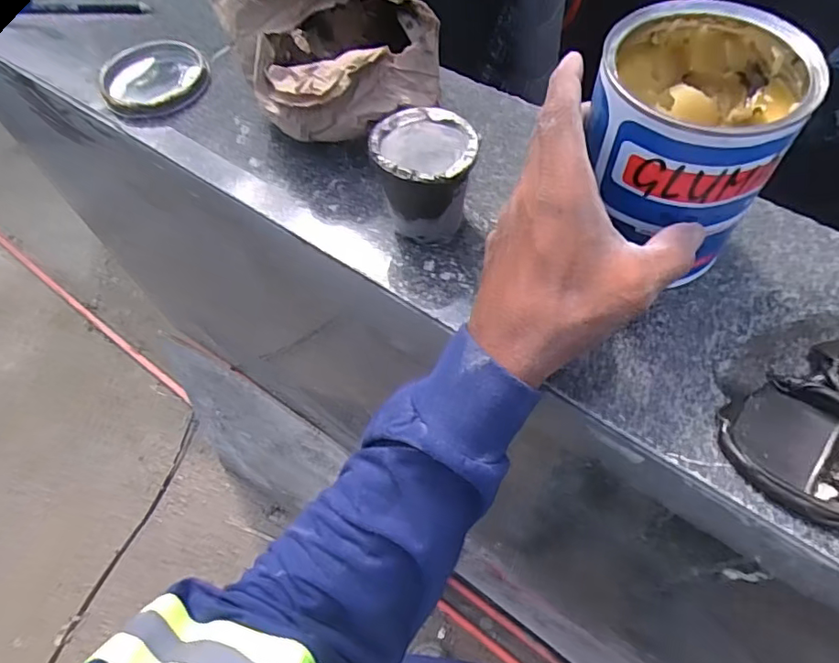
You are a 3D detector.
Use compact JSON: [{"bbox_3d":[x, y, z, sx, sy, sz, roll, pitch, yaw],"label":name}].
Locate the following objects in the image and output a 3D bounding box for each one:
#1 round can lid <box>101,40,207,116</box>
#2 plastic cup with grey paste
[{"bbox_3d":[-0.238,-0.232,0.492,0.090,0.014,0.106,-21,61,-9],"label":"round can lid"},{"bbox_3d":[0.004,-0.097,0.359,0.060,0.068,0.060,-1,60,2],"label":"plastic cup with grey paste"}]

